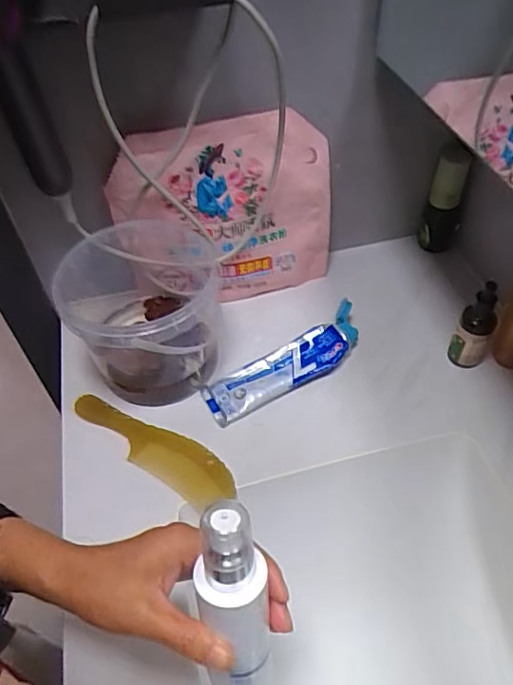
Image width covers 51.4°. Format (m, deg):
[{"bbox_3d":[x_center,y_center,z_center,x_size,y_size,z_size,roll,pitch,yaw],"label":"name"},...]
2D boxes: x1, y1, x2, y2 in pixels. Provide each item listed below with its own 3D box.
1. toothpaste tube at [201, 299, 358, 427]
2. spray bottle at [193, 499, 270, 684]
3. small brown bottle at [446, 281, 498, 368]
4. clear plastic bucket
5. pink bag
[{"bbox_3d":[0.037,0.025,0.602,0.199,0.029,0.056,-26,53,-18],"label":"toothpaste tube"},{"bbox_3d":[-0.013,0.157,0.305,0.035,0.152,0.030,-6,28,-2],"label":"spray bottle"},{"bbox_3d":[0.237,-0.015,0.576,0.038,0.112,0.034,23,55,21],"label":"small brown bottle"},{"bbox_3d":[-0.128,-0.032,0.587,0.163,0.139,0.178,-2,49,2],"label":"clear plastic bucket"},{"bbox_3d":[-0.033,-0.142,0.622,0.251,0.218,0.055,-14,50,-8],"label":"pink bag"}]

